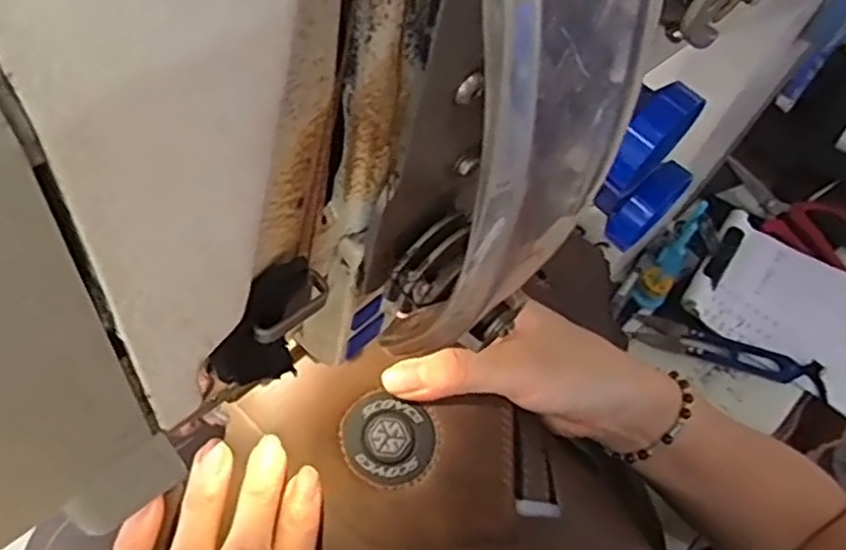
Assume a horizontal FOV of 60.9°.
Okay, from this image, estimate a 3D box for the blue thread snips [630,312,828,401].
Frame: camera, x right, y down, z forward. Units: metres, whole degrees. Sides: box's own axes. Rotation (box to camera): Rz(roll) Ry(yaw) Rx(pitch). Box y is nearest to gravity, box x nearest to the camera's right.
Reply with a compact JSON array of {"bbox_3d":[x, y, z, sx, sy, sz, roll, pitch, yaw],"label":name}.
[{"bbox_3d":[0.225,0.056,0.528,0.136,0.016,0.023,19,54,9],"label":"blue thread snips"}]

